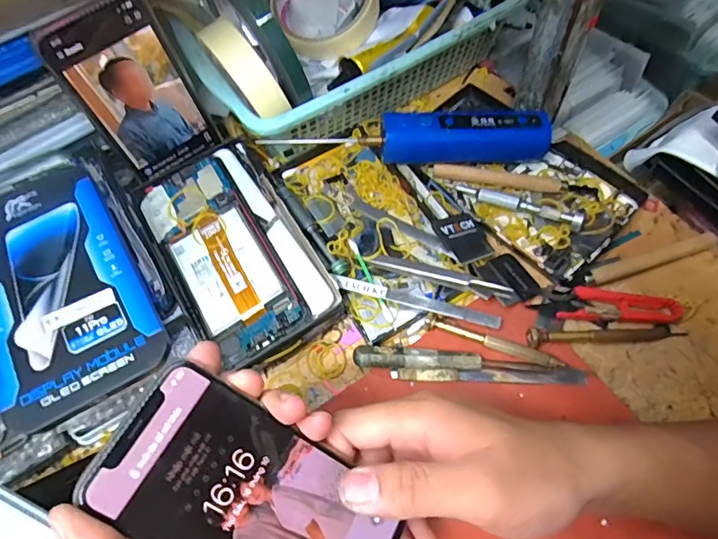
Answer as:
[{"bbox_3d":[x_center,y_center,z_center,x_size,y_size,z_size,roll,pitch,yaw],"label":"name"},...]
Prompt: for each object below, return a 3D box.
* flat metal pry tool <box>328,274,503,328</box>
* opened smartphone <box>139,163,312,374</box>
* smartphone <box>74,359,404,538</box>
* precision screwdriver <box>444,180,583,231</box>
[{"bbox_3d":[0.041,0.021,0.347,0.120,0.005,0.014,13,66,10],"label":"flat metal pry tool"},{"bbox_3d":[-0.102,-0.013,0.351,0.069,0.008,0.161,-34,70,-4],"label":"opened smartphone"},{"bbox_3d":[-0.043,0.104,0.216,0.139,0.004,0.065,38,63,-14],"label":"smartphone"},{"bbox_3d":[0.121,-0.055,0.374,0.105,0.017,0.014,24,68,14],"label":"precision screwdriver"}]

